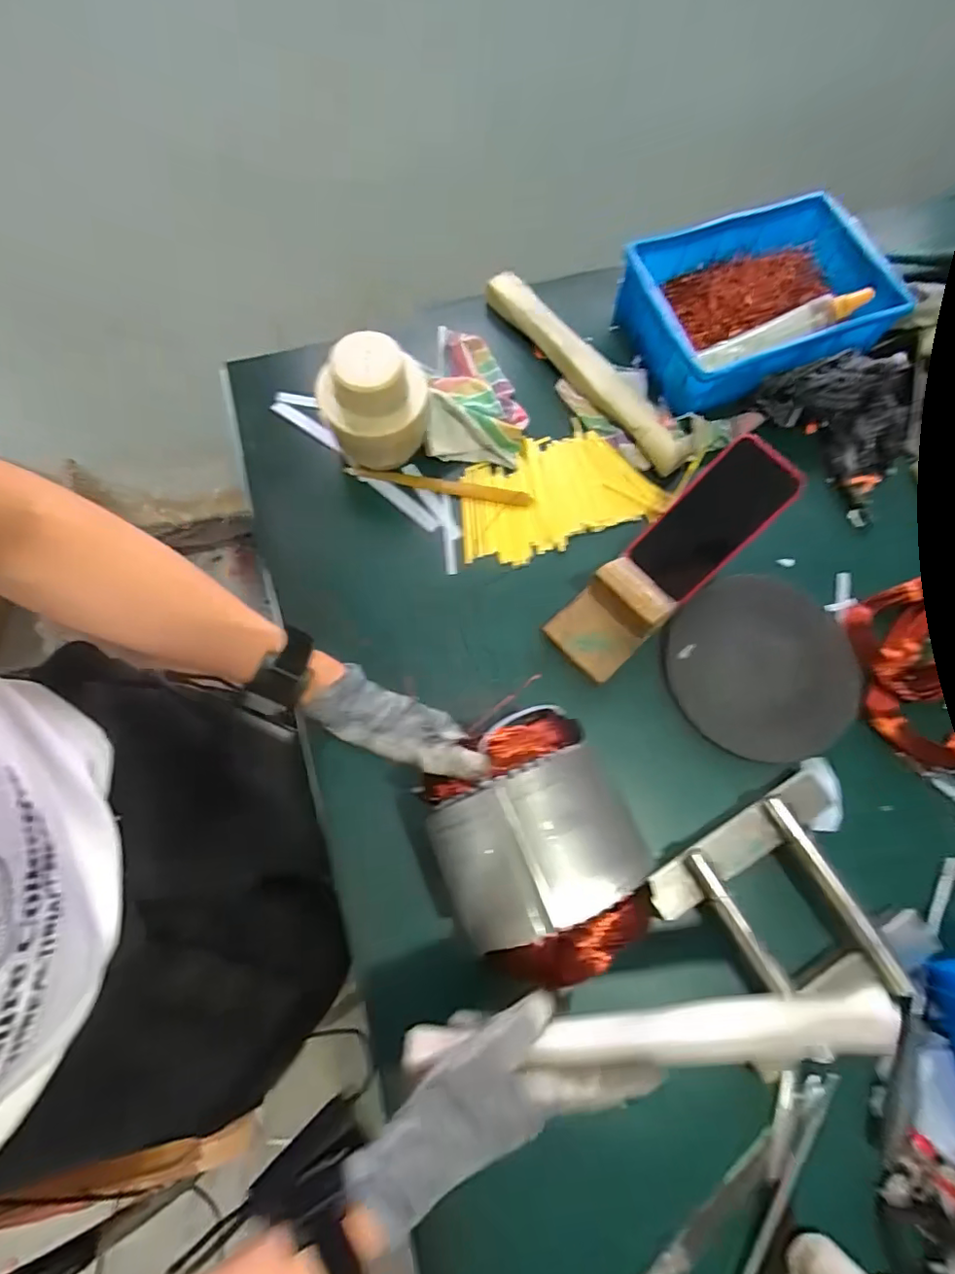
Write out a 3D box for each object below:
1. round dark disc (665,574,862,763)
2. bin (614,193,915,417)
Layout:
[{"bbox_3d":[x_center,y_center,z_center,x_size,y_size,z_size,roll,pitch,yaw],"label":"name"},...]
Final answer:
[{"bbox_3d":[0.292,0.030,0.572,0.180,0.021,0.185,1,73,-2],"label":"round dark disc"},{"bbox_3d":[0.341,-0.405,0.682,0.309,0.084,0.207,-18,74,-7],"label":"bin"}]

